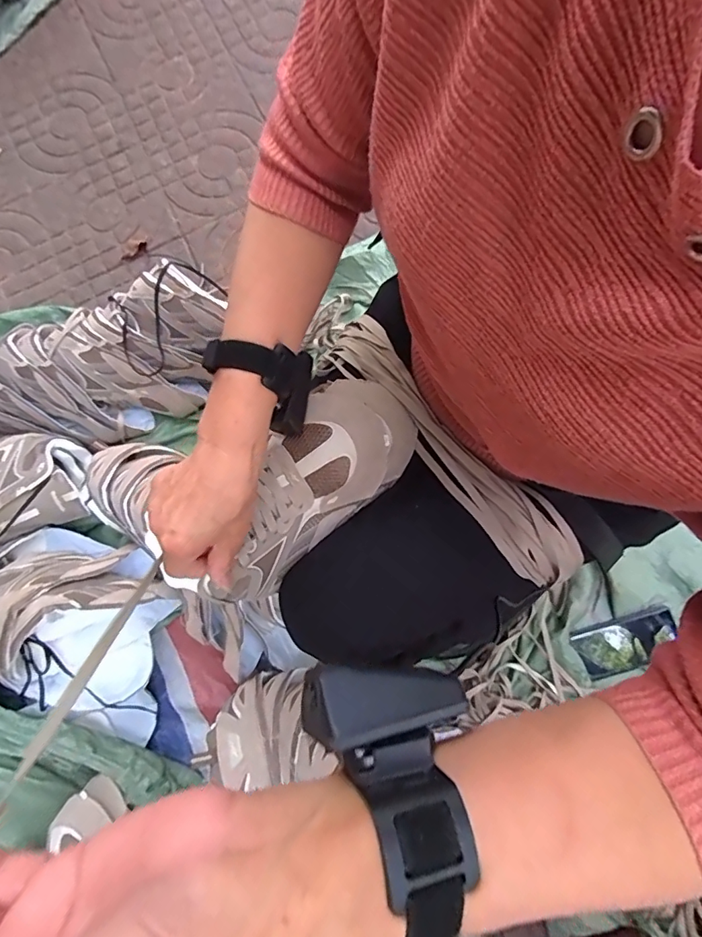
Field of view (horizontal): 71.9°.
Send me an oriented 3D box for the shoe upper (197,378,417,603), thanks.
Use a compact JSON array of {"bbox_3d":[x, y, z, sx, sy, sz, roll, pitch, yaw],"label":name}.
[{"bbox_3d":[-0.041,0.025,0.448,0.099,0.074,0.236,38,92,8],"label":"shoe upper"}]

